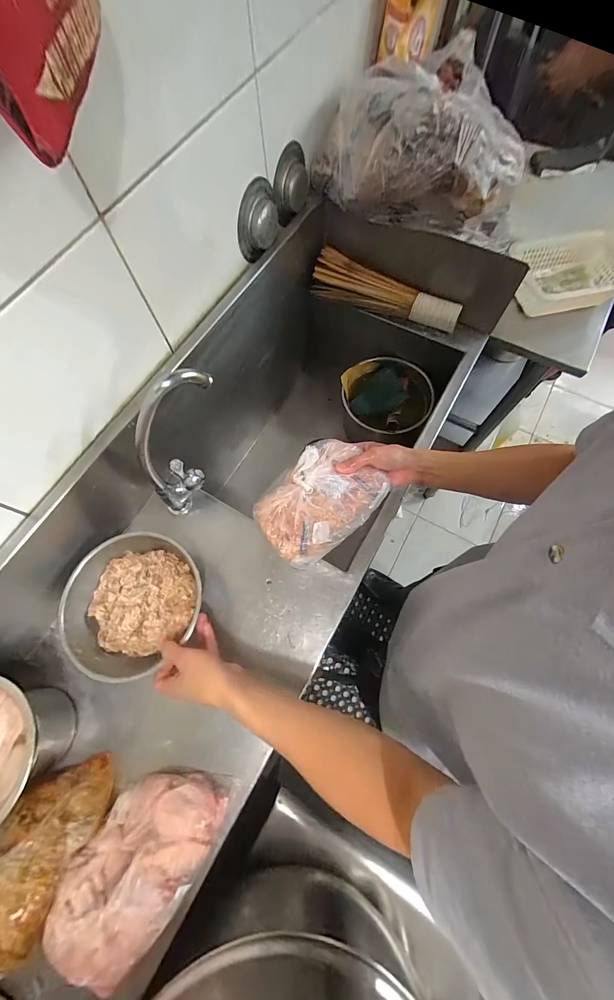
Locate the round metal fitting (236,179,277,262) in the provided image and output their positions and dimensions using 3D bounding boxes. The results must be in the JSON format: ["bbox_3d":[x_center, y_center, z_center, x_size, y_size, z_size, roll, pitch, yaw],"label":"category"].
[{"bbox_3d":[-0.075,-0.447,0.555,0.035,0.118,0.104,25,73,10],"label":"round metal fitting"}]

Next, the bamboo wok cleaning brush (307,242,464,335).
[{"bbox_3d":[0.154,-0.408,0.681,0.295,0.062,0.052,19,72,8],"label":"bamboo wok cleaning brush"}]

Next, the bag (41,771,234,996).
[{"bbox_3d":[-0.192,0.414,0.401,0.128,0.069,0.194,31,74,12],"label":"bag"}]

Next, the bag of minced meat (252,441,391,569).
[{"bbox_3d":[0.019,-0.002,0.515,0.188,0.042,0.129,-42,75,-12],"label":"bag of minced meat"}]

